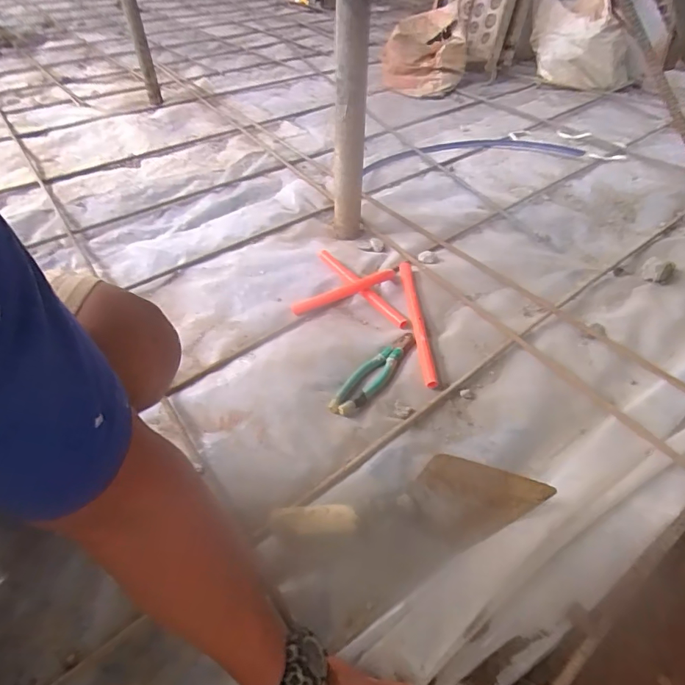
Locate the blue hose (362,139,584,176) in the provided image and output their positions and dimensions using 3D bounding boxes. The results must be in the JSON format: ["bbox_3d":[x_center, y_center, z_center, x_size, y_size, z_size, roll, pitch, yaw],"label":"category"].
[{"bbox_3d":[0.388,-0.606,1.410,0.694,0.026,0.201,-7,45,-7],"label":"blue hose"}]

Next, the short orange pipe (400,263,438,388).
[{"bbox_3d":[0.135,-0.046,0.819,0.022,0.017,0.315,-1,45,-1],"label":"short orange pipe"}]

